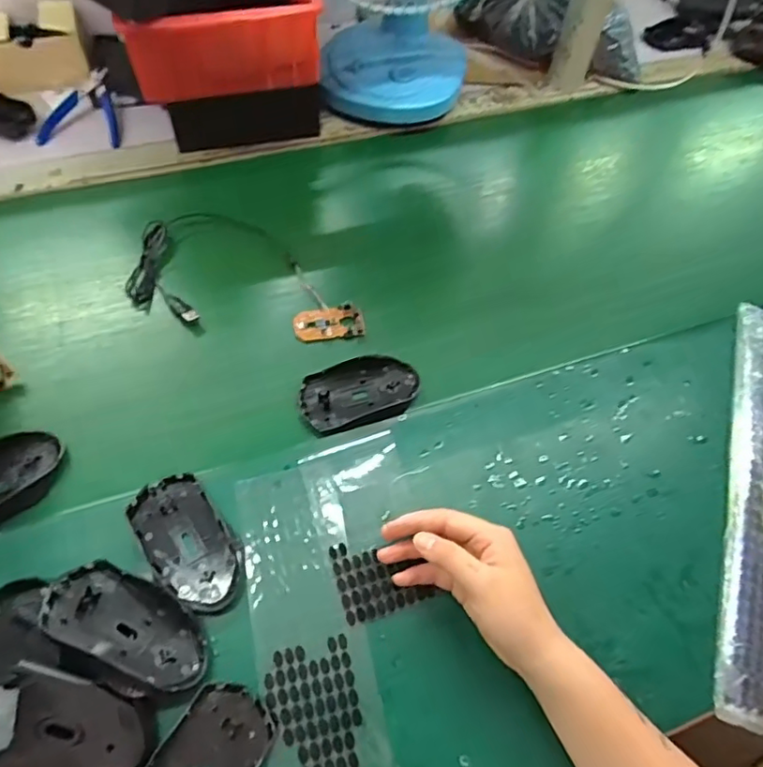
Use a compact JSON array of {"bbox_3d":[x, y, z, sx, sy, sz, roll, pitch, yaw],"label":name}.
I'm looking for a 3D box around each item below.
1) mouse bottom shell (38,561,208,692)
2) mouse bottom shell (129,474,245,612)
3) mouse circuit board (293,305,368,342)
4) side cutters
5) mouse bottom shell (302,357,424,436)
[{"bbox_3d":[-0.174,0.167,0.389,0.115,0.012,0.059,31,39,-5],"label":"mouse bottom shell"},{"bbox_3d":[-0.151,0.123,0.438,0.058,0.009,0.112,-32,65,-22],"label":"mouse bottom shell"},{"bbox_3d":[-0.053,-0.063,0.565,0.070,0.009,0.035,-7,58,-9],"label":"mouse circuit board"},{"bbox_3d":[-0.386,-0.343,0.701,0.095,0.028,0.115,-14,59,-13],"label":"side cutters"},{"bbox_3d":[-0.021,0.007,0.529,0.110,0.015,0.063,-15,59,-13],"label":"mouse bottom shell"}]

